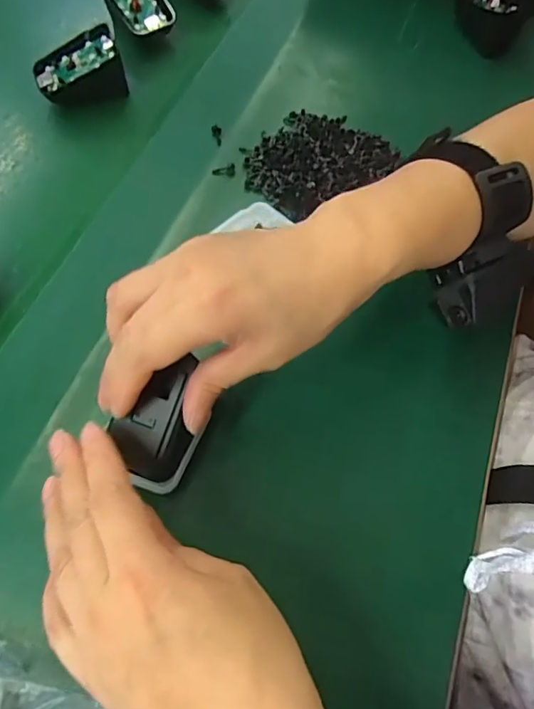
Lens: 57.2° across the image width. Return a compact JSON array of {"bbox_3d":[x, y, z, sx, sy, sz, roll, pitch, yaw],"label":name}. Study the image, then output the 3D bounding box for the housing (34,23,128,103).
[{"bbox_3d":[-0.150,-0.225,0.393,0.065,0.043,0.038,-20,66,-12],"label":"housing"}]

